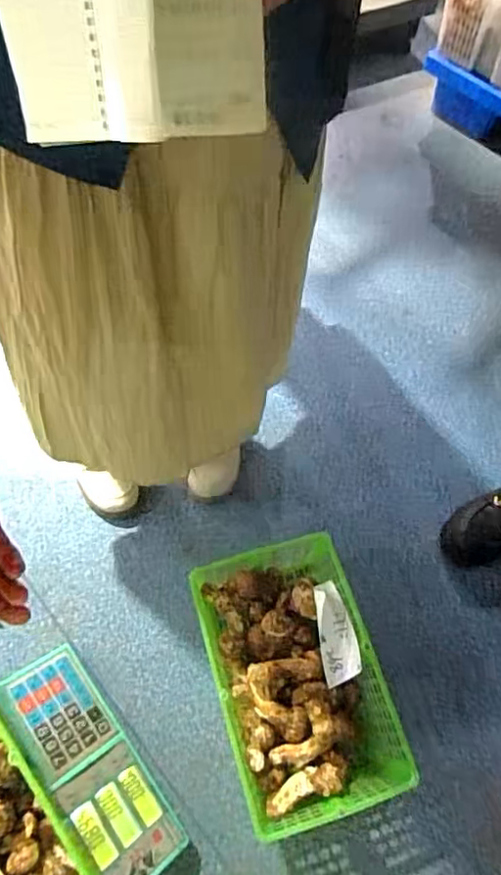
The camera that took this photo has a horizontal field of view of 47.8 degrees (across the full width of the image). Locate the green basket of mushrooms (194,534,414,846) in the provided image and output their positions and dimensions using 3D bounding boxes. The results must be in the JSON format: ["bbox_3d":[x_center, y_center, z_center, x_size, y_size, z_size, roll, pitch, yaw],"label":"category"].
[{"bbox_3d":[0.059,0.332,0.807,0.215,0.109,0.353,-14,66,-10],"label":"green basket of mushrooms"}]

